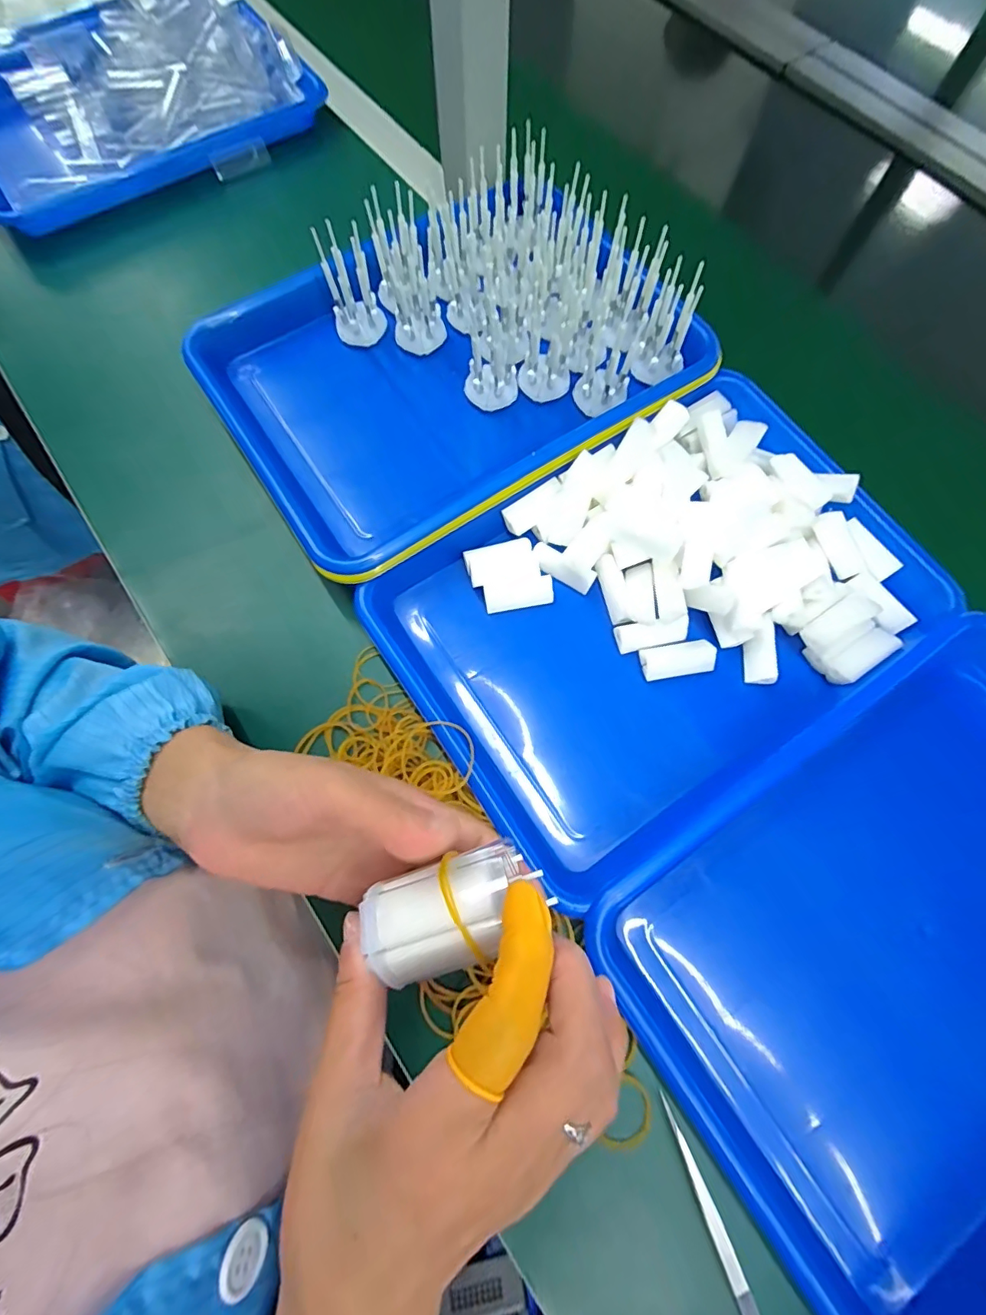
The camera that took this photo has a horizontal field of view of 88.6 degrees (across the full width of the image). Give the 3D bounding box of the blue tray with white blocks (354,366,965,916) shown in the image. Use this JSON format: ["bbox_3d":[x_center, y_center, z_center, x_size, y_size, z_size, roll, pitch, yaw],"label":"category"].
[{"bbox_3d":[0.107,-0.034,0.334,0.329,0.041,0.234,-33,76,-11],"label":"blue tray with white blocks"}]

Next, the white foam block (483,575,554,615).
[{"bbox_3d":[0.017,-0.042,0.338,0.046,0.013,0.018,-9,73,-4],"label":"white foam block"}]

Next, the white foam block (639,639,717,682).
[{"bbox_3d":[0.120,0.001,0.328,0.046,0.010,0.021,-9,73,-4],"label":"white foam block"}]

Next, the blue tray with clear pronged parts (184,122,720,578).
[{"bbox_3d":[-0.025,-0.228,0.375,0.343,0.069,0.249,-33,76,-11],"label":"blue tray with clear pronged parts"}]

